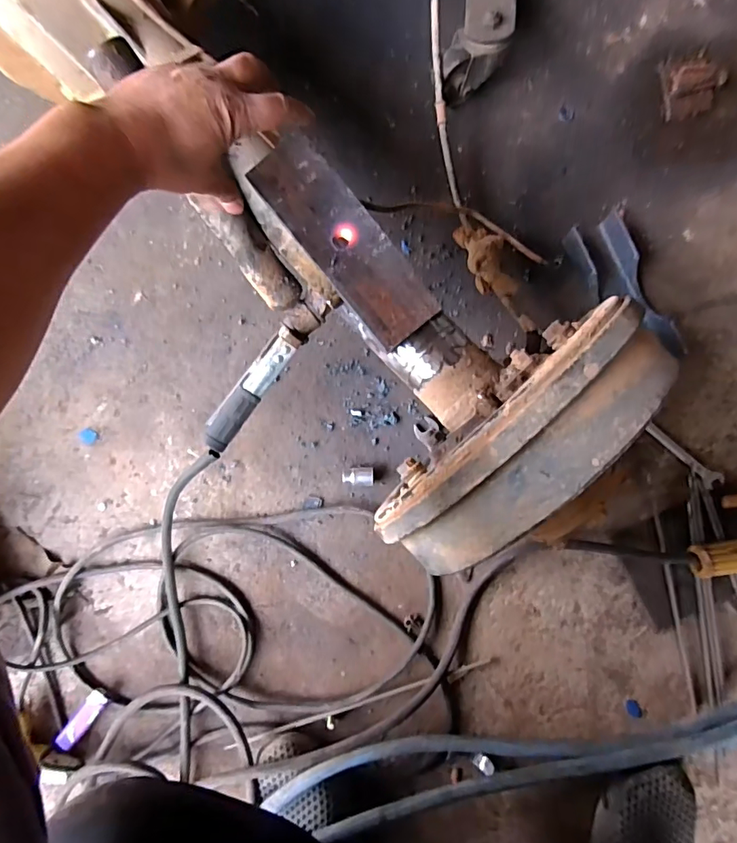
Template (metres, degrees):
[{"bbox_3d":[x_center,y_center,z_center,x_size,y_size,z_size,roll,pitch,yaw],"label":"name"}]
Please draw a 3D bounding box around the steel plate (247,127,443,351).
[{"bbox_3d":[-0.020,-0.156,0.419,0.063,0.005,0.194,-38,93,3],"label":"steel plate"}]

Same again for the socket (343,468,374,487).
[{"bbox_3d":[-0.013,0.072,0.630,0.040,0.027,0.023,1,86,3],"label":"socket"}]

